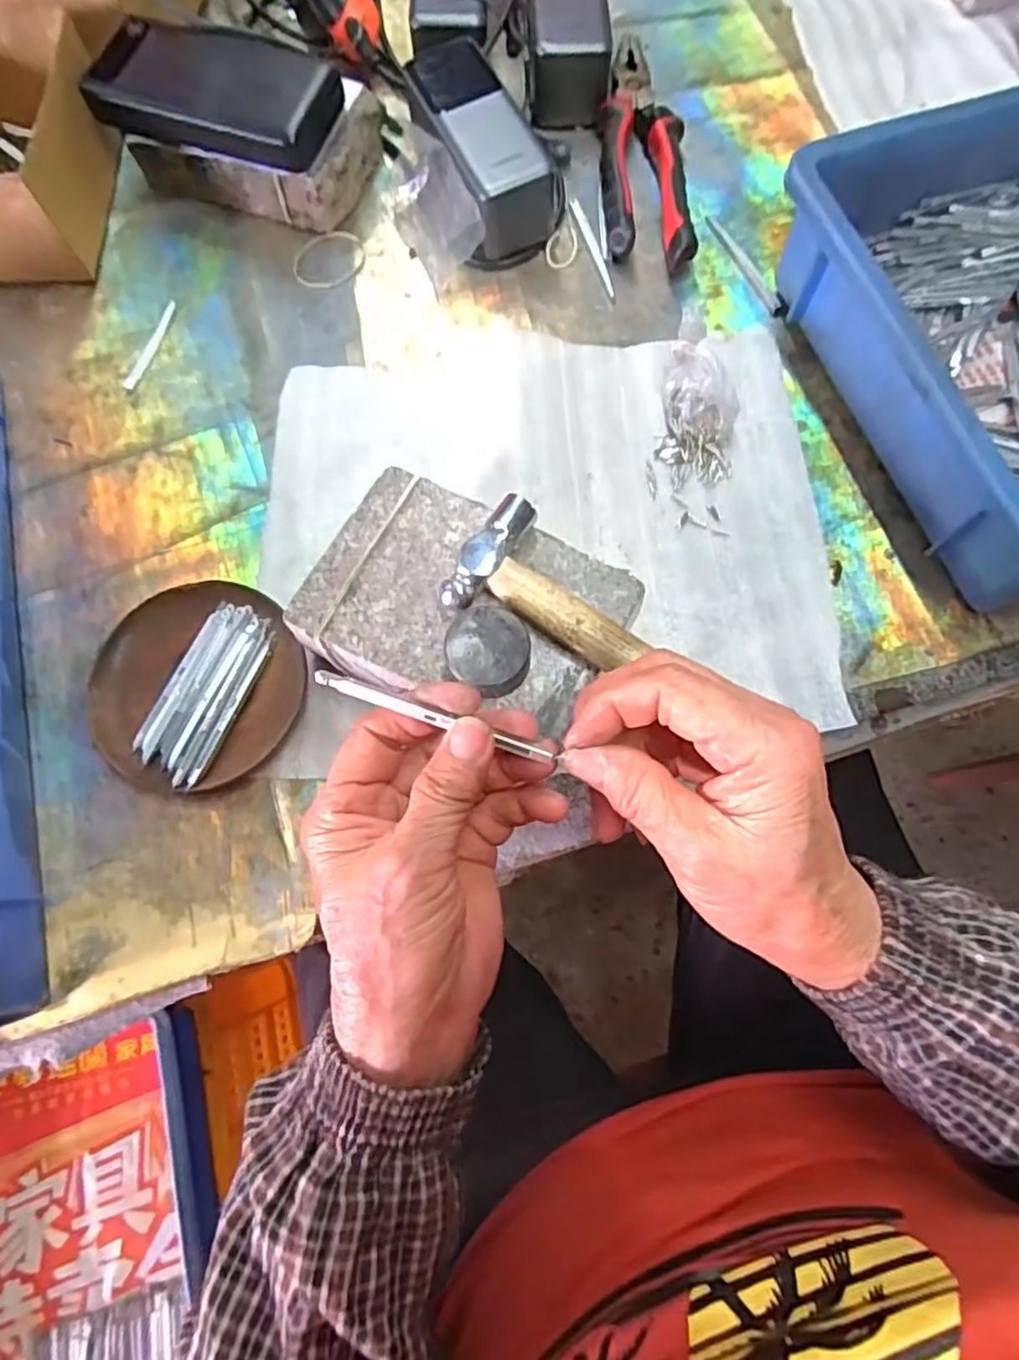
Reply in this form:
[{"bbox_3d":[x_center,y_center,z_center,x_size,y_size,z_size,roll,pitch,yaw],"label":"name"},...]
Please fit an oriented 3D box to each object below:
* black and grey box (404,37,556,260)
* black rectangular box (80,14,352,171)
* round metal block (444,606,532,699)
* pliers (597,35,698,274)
[{"bbox_3d":[-0.022,-0.362,0.455,0.065,0.055,0.145,-27,76,-7],"label":"black and grey box"},{"bbox_3d":[-0.187,-0.380,0.432,0.148,0.023,0.078,17,75,5],"label":"black rectangular box"},{"bbox_3d":[-0.010,-0.013,0.305,0.038,0.020,0.035,0,74,0],"label":"round metal block"},{"bbox_3d":[0.093,-0.377,0.475,0.057,0.025,0.213,0,74,0],"label":"pliers"}]

